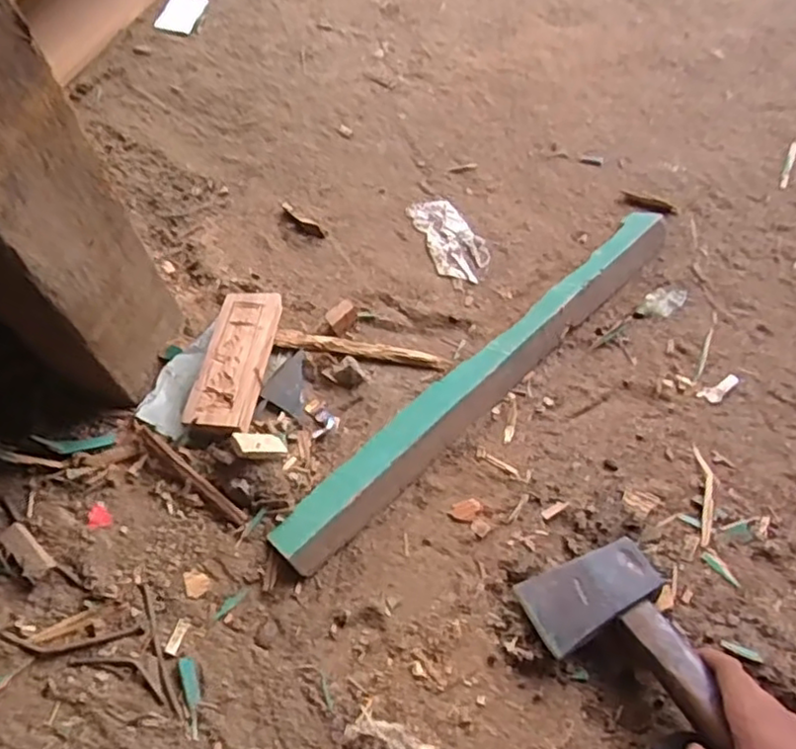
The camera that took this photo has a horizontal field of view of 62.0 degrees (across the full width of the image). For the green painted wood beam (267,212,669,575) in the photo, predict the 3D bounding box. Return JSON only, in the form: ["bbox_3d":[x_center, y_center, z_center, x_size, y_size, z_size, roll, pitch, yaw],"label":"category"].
[{"bbox_3d":[0.098,-0.011,0.679,0.551,0.032,0.052,-41,66,-18],"label":"green painted wood beam"}]

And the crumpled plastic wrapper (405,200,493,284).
[{"bbox_3d":[0.064,-0.164,0.783,0.067,0.004,0.128,-19,61,-8],"label":"crumpled plastic wrapper"}]

